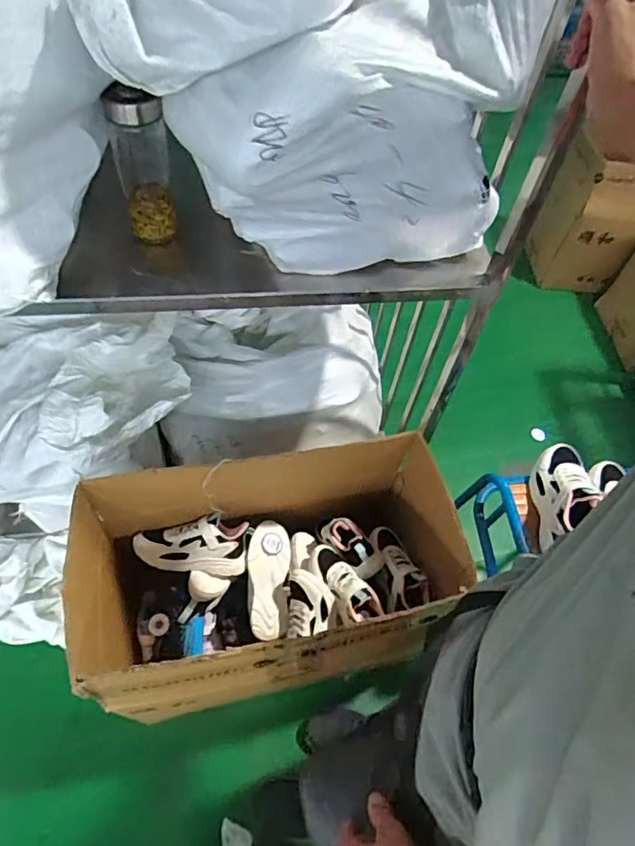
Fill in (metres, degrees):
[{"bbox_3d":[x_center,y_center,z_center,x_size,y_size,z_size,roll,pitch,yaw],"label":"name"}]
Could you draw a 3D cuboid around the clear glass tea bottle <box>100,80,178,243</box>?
[{"bbox_3d":[-0.236,-0.348,0.703,0.077,0.209,0.085,-11,58,-12],"label":"clear glass tea bottle"}]

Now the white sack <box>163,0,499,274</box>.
[{"bbox_3d":[0.041,-0.321,0.647,0.419,0.278,0.159,-9,57,-11],"label":"white sack"}]

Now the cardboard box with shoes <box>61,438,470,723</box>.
[{"bbox_3d":[-0.089,0.317,1.065,0.650,0.406,0.372,-8,57,-10],"label":"cardboard box with shoes"}]

